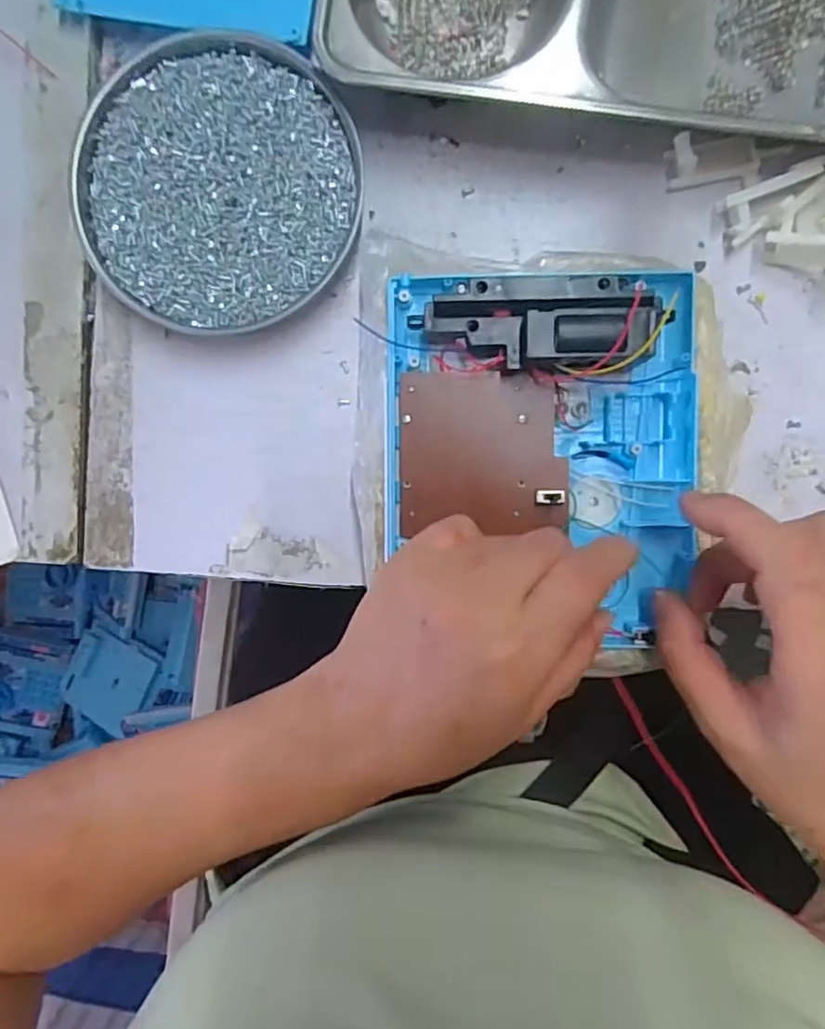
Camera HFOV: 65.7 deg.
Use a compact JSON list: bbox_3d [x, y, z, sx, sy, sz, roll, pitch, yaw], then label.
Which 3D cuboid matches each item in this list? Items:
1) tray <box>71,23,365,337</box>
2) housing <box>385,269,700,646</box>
[{"bbox_3d":[-0.094,-0.159,0.309,0.131,0.019,0.133,0,93,4],"label":"tray"},{"bbox_3d":[0.055,-0.023,0.272,0.133,0.038,0.157,2,95,4],"label":"housing"}]

